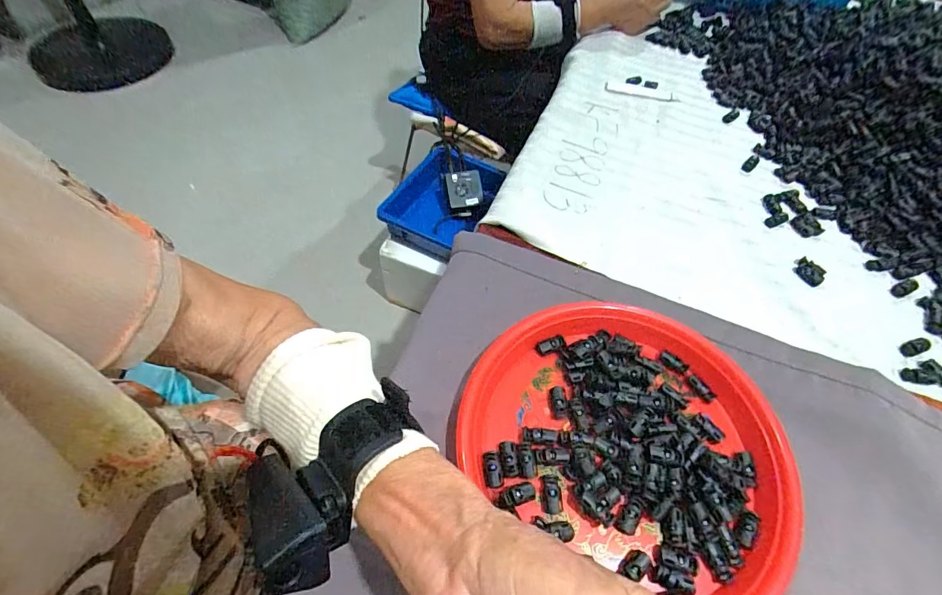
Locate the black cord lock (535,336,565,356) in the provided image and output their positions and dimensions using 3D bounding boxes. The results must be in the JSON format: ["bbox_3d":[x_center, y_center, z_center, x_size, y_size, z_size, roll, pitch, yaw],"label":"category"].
[{"bbox_3d":[0.073,0.045,0.413,0.030,0.004,0.013,-19,86,-14],"label":"black cord lock"}]

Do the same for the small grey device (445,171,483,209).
[{"bbox_3d":[-0.015,-0.222,0.909,0.072,0.027,0.071,-8,97,10],"label":"small grey device"}]

